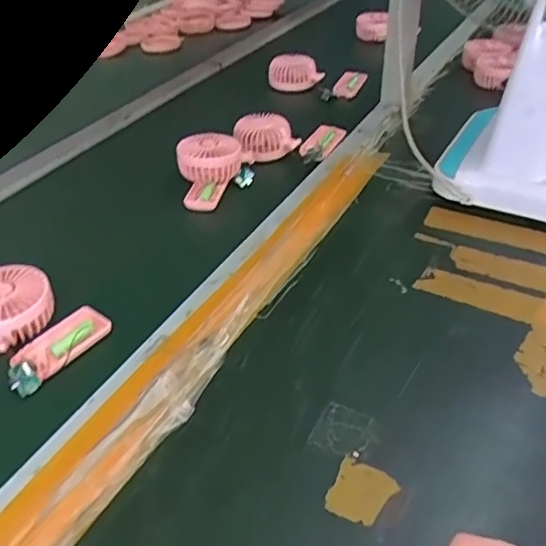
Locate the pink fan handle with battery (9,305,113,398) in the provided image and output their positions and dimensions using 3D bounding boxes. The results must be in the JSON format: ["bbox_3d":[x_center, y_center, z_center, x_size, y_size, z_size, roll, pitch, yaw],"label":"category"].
[{"bbox_3d":[-0.216,0.071,0.562,0.048,0.021,0.110,21,45,25],"label":"pink fan handle with battery"}]

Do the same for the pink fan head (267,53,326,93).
[{"bbox_3d":[0.040,-0.378,1.065,0.104,0.054,0.051,15,42,20],"label":"pink fan head"}]

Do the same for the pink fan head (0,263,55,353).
[{"bbox_3d":[-0.276,0.035,0.586,0.096,0.043,0.096,-1,40,1],"label":"pink fan head"}]

